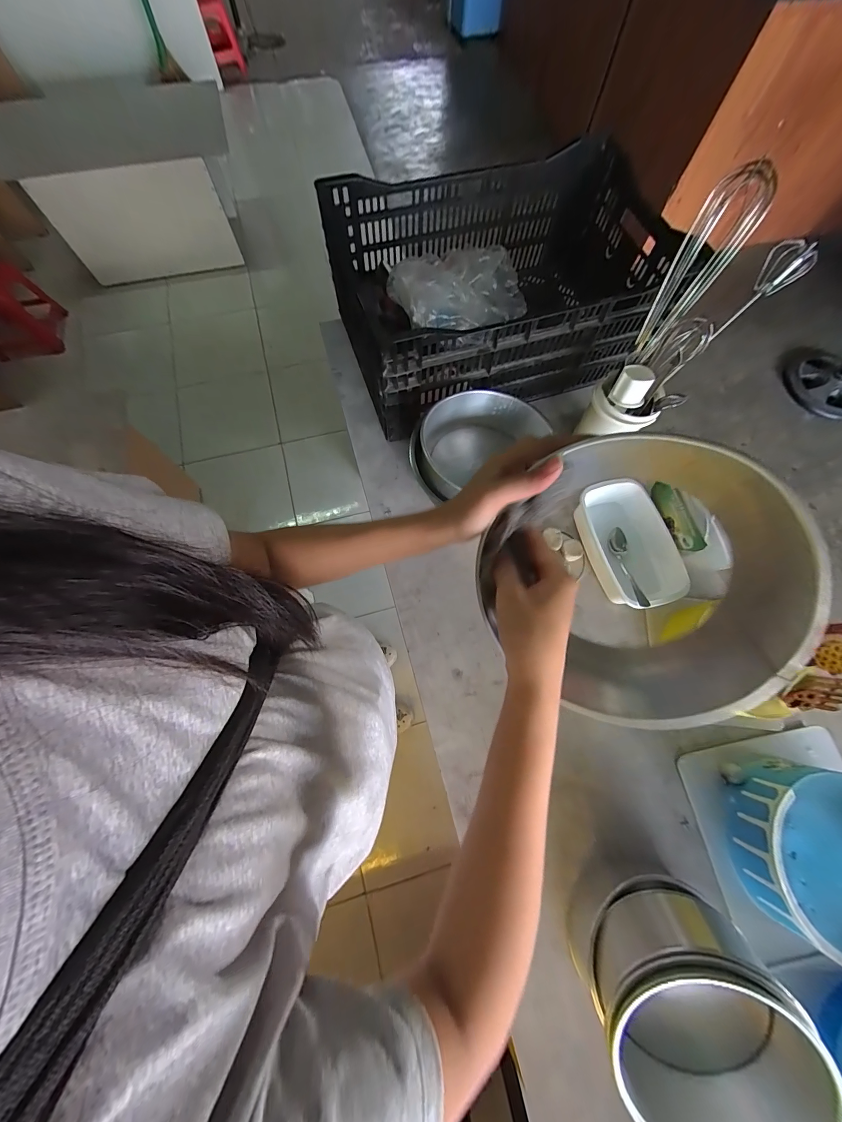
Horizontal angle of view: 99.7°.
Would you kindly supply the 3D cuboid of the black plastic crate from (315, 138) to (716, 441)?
[{"bbox_3d":[0.168,-0.544,0.721,0.640,0.217,0.418,-20,73,-8],"label":"black plastic crate"}]

